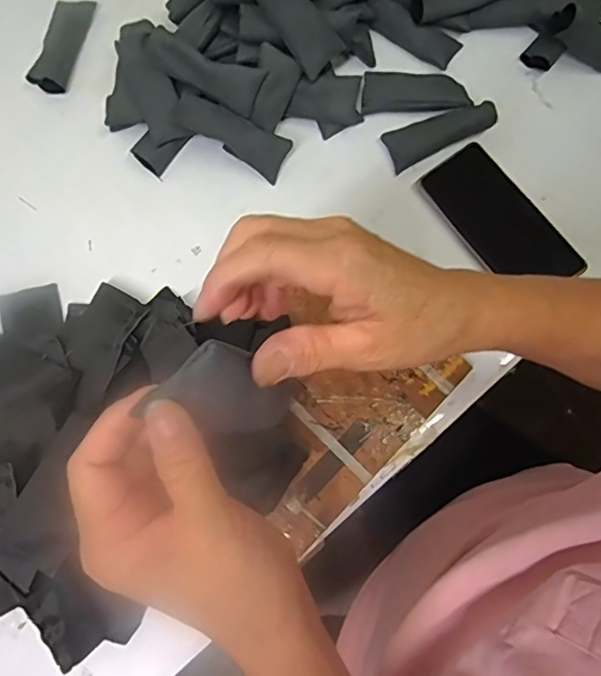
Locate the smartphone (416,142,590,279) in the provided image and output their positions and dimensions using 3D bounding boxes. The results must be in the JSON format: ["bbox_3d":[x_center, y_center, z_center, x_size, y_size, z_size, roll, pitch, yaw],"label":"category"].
[{"bbox_3d":[0.183,-0.108,0.496,0.073,0.011,0.154,-37,79,0],"label":"smartphone"}]

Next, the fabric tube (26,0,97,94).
[{"bbox_3d":[-0.245,-0.302,0.550,0.037,0.014,0.107,11,77,4],"label":"fabric tube"}]

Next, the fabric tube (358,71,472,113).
[{"bbox_3d":[0.112,-0.239,0.526,0.101,0.016,0.040,0,77,2],"label":"fabric tube"}]

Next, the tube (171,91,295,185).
[{"bbox_3d":[-0.064,-0.192,0.502,0.108,0.020,0.035,27,78,-11],"label":"tube"}]

